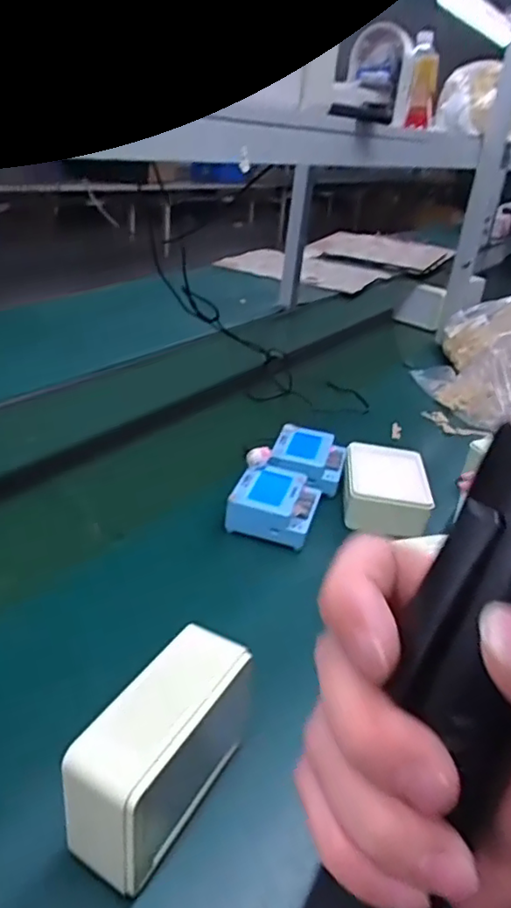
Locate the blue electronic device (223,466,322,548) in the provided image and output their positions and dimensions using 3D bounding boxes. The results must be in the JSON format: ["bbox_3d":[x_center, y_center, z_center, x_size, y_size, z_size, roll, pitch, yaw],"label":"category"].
[{"bbox_3d":[0.026,0.061,0.764,0.096,0.051,0.105,14,29,13],"label":"blue electronic device"}]

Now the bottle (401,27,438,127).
[{"bbox_3d":[0.368,-0.822,1.340,0.064,0.179,0.046,6,2,-3],"label":"bottle"}]

